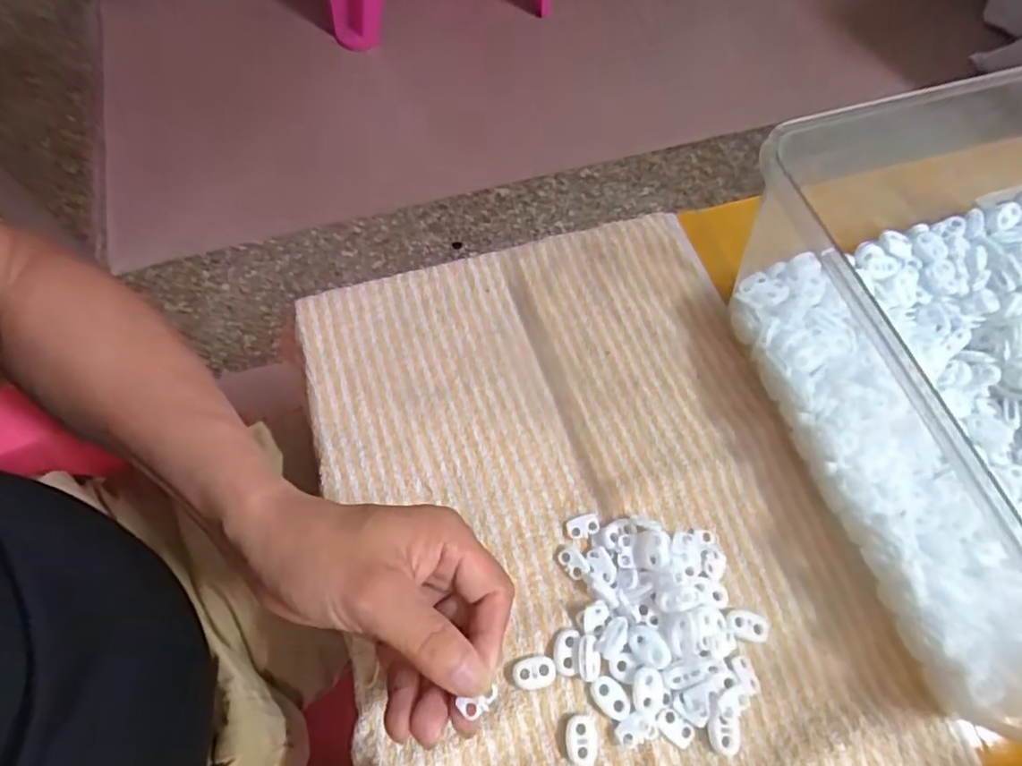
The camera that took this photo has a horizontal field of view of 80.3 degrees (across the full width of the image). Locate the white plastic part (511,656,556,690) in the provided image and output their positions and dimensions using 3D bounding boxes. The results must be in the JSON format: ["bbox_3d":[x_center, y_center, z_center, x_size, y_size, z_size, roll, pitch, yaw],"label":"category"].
[{"bbox_3d":[0.012,0.151,0.316,0.022,0.005,0.015,-2,65,-1],"label":"white plastic part"}]

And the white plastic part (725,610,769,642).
[{"bbox_3d":[0.127,0.131,0.327,0.021,0.008,0.014,14,65,6],"label":"white plastic part"}]

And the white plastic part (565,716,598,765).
[{"bbox_3d":[0.035,0.180,0.305,0.016,0.004,0.022,-3,65,-2],"label":"white plastic part"}]

